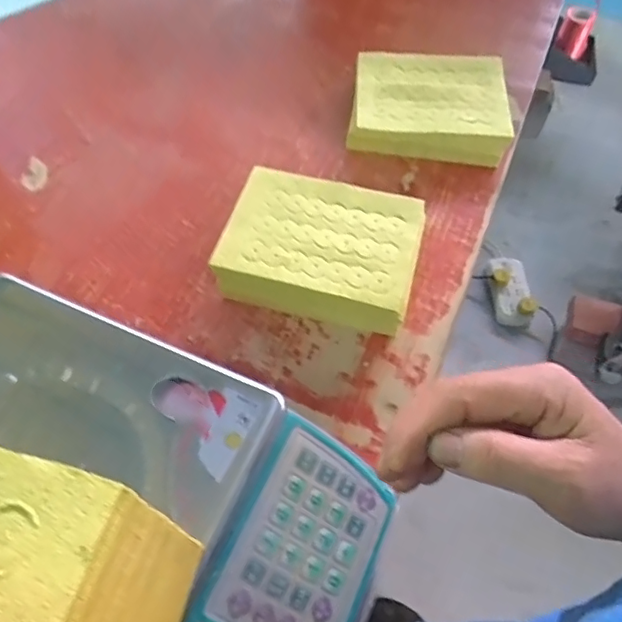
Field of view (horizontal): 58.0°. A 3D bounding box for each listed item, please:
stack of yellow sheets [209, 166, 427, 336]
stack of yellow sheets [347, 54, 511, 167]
[{"bbox_3d":[0.010,-0.055,0.504,0.163,0.050,0.118,13,61,7],"label":"stack of yellow sheets"},{"bbox_3d":[0.127,-0.221,0.597,0.160,0.034,0.120,8,61,4],"label":"stack of yellow sheets"}]

